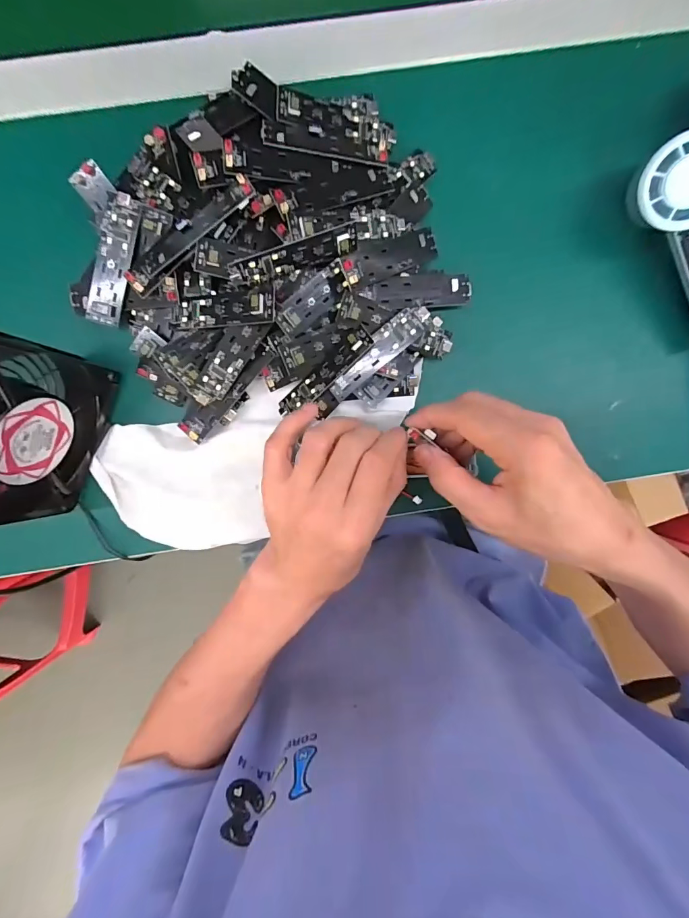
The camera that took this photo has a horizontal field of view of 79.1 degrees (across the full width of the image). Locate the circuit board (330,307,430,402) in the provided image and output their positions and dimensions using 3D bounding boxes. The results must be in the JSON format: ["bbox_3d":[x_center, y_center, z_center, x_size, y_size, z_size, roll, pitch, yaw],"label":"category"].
[{"bbox_3d":[0.025,-0.080,0.314,0.090,0.005,0.022,-40,100,9],"label":"circuit board"}]

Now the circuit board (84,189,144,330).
[{"bbox_3d":[-0.169,-0.144,0.306,0.024,0.004,0.089,19,105,-14],"label":"circuit board"}]

